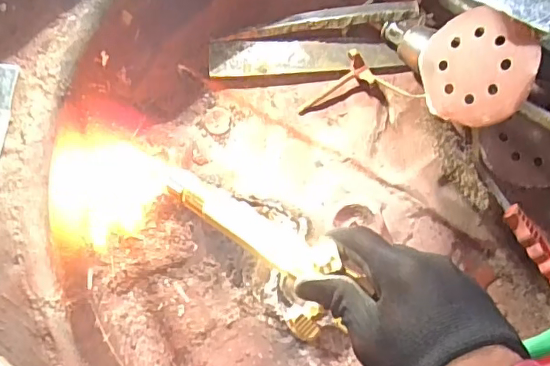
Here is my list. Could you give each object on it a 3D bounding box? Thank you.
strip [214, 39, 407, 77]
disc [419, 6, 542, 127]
[{"bbox_3d":[0.033,-0.143,0.623,0.211,0.009,0.038,-1,87,3],"label":"strip"},{"bbox_3d":[0.196,-0.113,0.546,0.121,0.010,0.108,42,118,40],"label":"disc"}]

